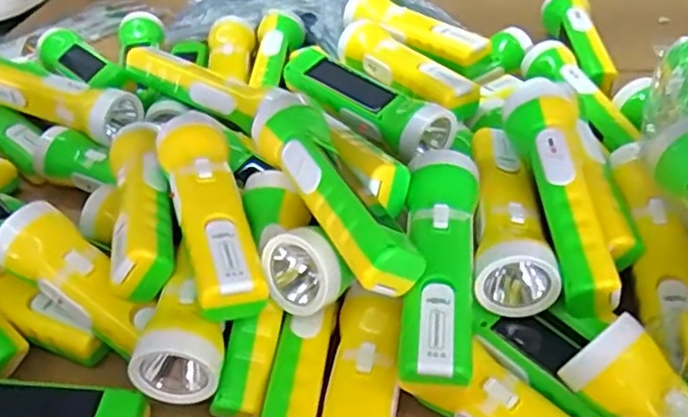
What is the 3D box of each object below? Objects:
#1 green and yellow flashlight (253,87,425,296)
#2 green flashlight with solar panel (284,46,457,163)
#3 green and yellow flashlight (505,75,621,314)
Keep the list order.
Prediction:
[{"bbox_3d":[-0.008,-0.017,0.437,0.053,0.046,0.176,-22,46,-19],"label":"green and yellow flashlight"},{"bbox_3d":[0.016,-0.088,0.569,0.175,0.053,0.060,33,54,33],"label":"green flashlight with solar panel"},{"bbox_3d":[0.149,-0.012,0.452,0.050,0.043,0.177,-4,55,2],"label":"green and yellow flashlight"}]

